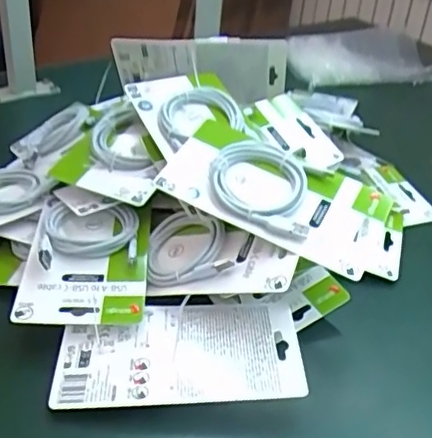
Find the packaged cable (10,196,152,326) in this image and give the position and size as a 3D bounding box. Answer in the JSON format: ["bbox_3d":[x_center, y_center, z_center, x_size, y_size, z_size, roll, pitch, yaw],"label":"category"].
[{"bbox_3d":[-0.109,0.032,0.512,0.102,0.019,0.133,2,56,-4],"label":"packaged cable"}]

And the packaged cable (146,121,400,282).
[{"bbox_3d":[0.050,-0.020,0.496,0.178,0.028,0.084,28,64,5],"label":"packaged cable"}]

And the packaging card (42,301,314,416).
[{"bbox_3d":[-0.026,0.100,0.458,0.176,0.020,0.095,2,34,-6],"label":"packaging card"}]

